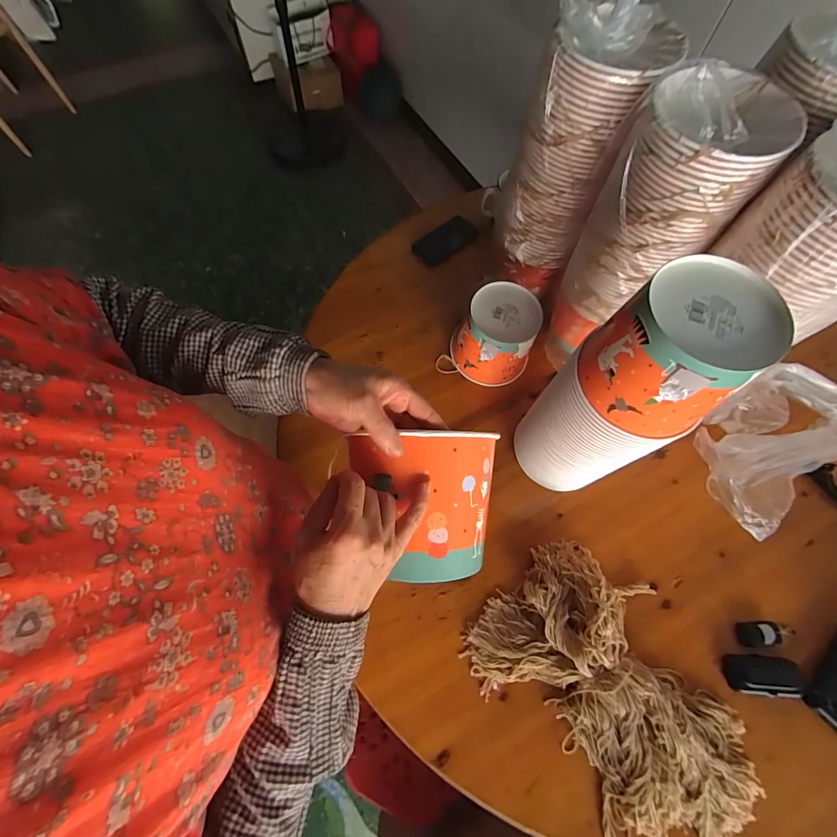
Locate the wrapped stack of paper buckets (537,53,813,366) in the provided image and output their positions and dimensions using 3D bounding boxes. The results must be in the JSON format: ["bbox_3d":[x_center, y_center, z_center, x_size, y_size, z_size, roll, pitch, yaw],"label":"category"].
[{"bbox_3d":[0.340,-0.275,0.624,0.168,0.413,0.155,0,67,-2],"label":"wrapped stack of paper buckets"}]

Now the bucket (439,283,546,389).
[{"bbox_3d":[0.143,-0.160,0.758,0.153,0.149,0.138,22,68,7],"label":"bucket"}]

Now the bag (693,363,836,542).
[{"bbox_3d":[0.664,0.043,0.734,0.372,0.059,0.195,-31,72,-14],"label":"bag"}]

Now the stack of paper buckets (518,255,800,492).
[{"bbox_3d":[0.262,-0.021,0.534,0.145,0.382,0.149,-31,72,-14],"label":"stack of paper buckets"}]

